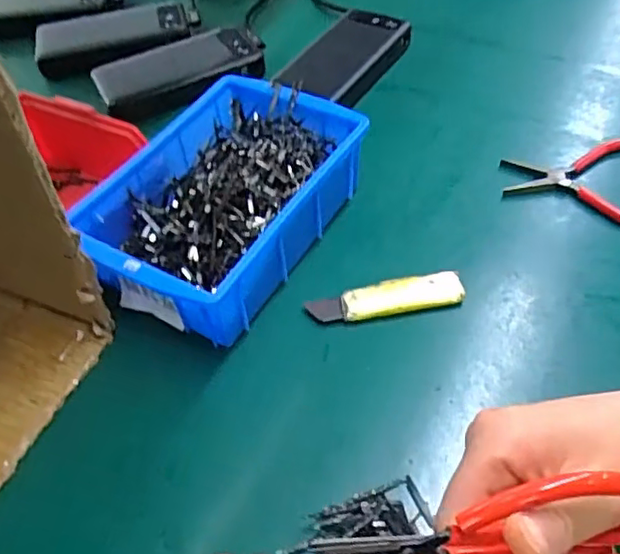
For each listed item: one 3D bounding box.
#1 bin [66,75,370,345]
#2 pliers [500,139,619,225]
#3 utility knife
[{"bbox_3d":[-0.063,-0.056,0.450,0.137,0.063,0.203,24,56,21],"label":"bin"},{"bbox_3d":[0.211,-0.078,0.486,0.112,0.007,0.105,5,51,7],"label":"pliers"},{"bbox_3d":[0.052,0.014,0.422,0.105,0.009,0.027,-8,51,-4],"label":"utility knife"}]

